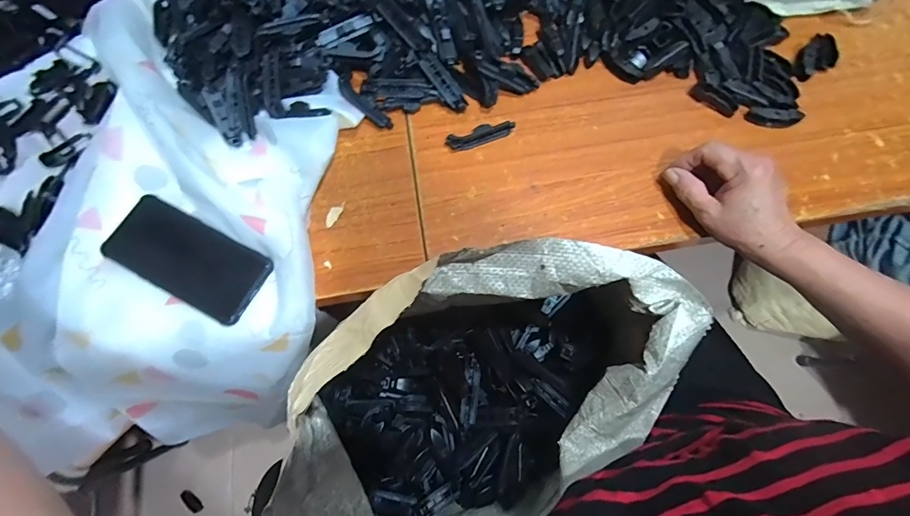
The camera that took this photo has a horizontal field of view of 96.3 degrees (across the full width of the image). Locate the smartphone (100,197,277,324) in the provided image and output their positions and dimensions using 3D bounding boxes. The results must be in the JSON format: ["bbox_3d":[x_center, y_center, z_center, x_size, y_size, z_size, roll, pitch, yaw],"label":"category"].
[{"bbox_3d":[-0.270,-0.003,0.408,0.159,0.008,0.074,27,75,11],"label":"smartphone"}]

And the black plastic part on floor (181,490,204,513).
[{"bbox_3d":[-0.568,0.526,0.881,0.057,0.012,0.021,38,77,13],"label":"black plastic part on floor"}]

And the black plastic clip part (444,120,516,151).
[{"bbox_3d":[0.028,-0.137,0.449,0.076,0.013,0.020,-17,72,-3],"label":"black plastic clip part"}]

